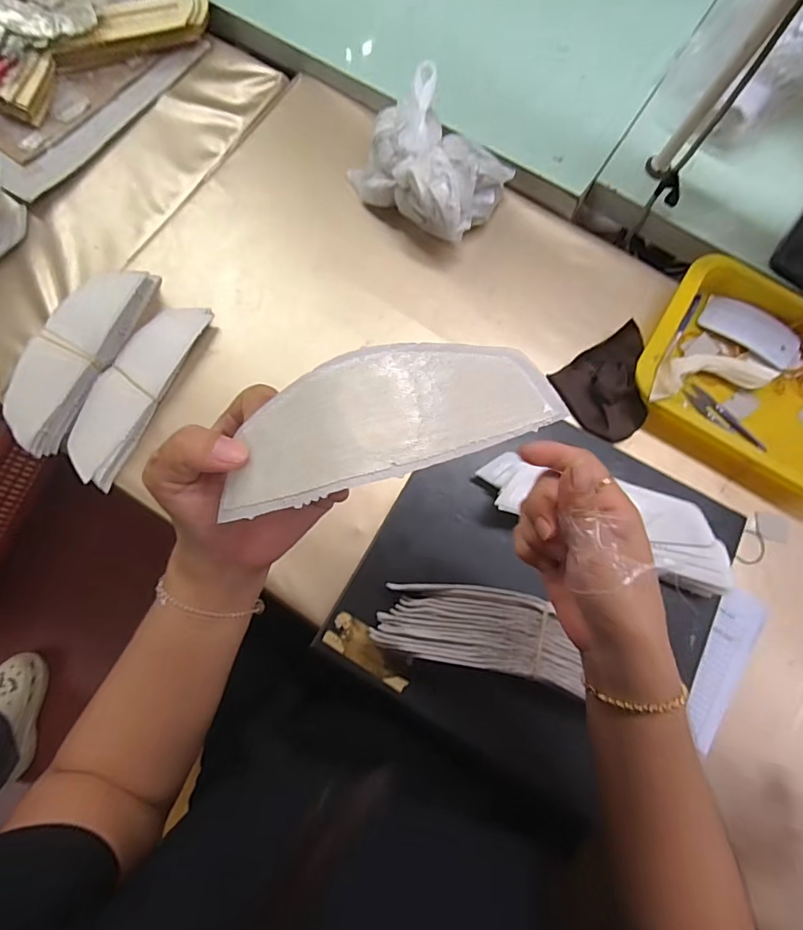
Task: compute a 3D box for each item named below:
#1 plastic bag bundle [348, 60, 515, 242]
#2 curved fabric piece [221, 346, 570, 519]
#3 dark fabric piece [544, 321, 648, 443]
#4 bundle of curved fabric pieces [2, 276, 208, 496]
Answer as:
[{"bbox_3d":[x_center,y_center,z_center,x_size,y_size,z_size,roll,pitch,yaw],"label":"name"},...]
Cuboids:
[{"bbox_3d":[0.030,-0.326,0.545,0.157,0.084,0.121,37,78,7],"label":"plastic bag bundle"},{"bbox_3d":[-0.004,-0.021,0.238,0.164,0.042,0.054,-16,78,-8],"label":"curved fabric piece"},{"bbox_3d":[0.224,-0.083,0.526,0.104,0.021,0.094,-33,80,-9],"label":"dark fabric piece"},{"bbox_3d":[-0.293,-0.097,0.498,0.122,0.046,0.210,23,77,4],"label":"bundle of curved fabric pieces"}]

